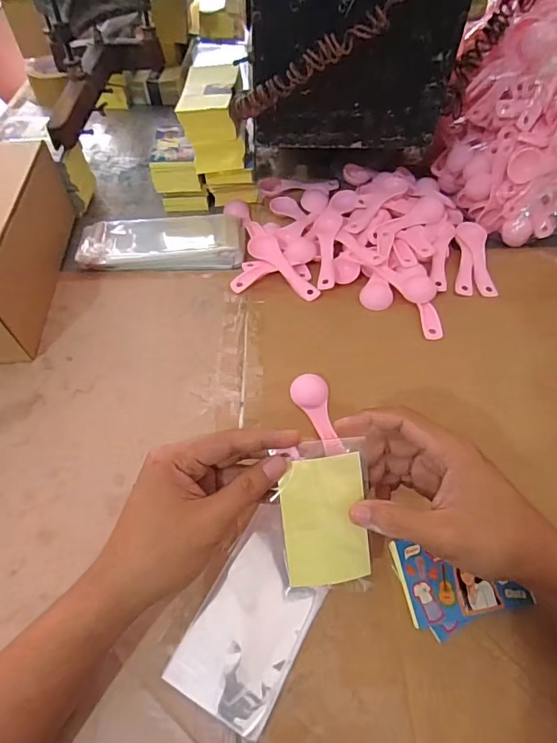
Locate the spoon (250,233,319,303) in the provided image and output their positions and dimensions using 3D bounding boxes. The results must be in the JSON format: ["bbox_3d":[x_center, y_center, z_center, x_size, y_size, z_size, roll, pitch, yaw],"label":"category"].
[{"bbox_3d":[0.003,-0.123,0.528,0.033,0.012,0.115,-29,62,-17],"label":"spoon"}]

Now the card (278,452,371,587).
[{"bbox_3d":[0.033,0.106,0.319,0.058,0.004,0.089,-7,94,-5],"label":"card"}]

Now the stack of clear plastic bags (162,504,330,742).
[{"bbox_3d":[-0.014,0.178,0.334,0.074,0.012,0.133,26,61,16],"label":"stack of clear plastic bags"}]

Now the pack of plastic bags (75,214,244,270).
[{"bbox_3d":[-0.143,-0.168,0.561,0.194,0.019,0.101,-3,57,-2],"label":"pack of plastic bags"}]

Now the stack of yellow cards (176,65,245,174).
[{"bbox_3d":[-0.078,-0.306,0.542,0.071,0.091,0.087,-1,54,0],"label":"stack of yellow cards"}]

